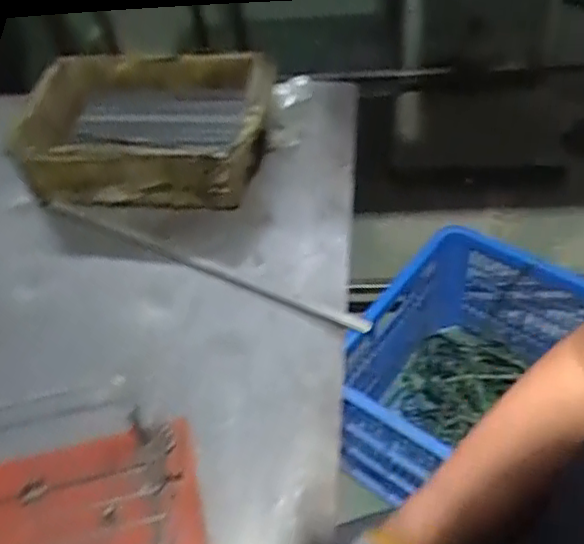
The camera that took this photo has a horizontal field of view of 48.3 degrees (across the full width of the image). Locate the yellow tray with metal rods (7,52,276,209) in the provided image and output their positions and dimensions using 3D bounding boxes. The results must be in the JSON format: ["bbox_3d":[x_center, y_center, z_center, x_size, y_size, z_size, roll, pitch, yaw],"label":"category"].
[{"bbox_3d":[-0.148,-0.151,0.695,0.249,0.081,0.187,-1,50,9],"label":"yellow tray with metal rods"}]

